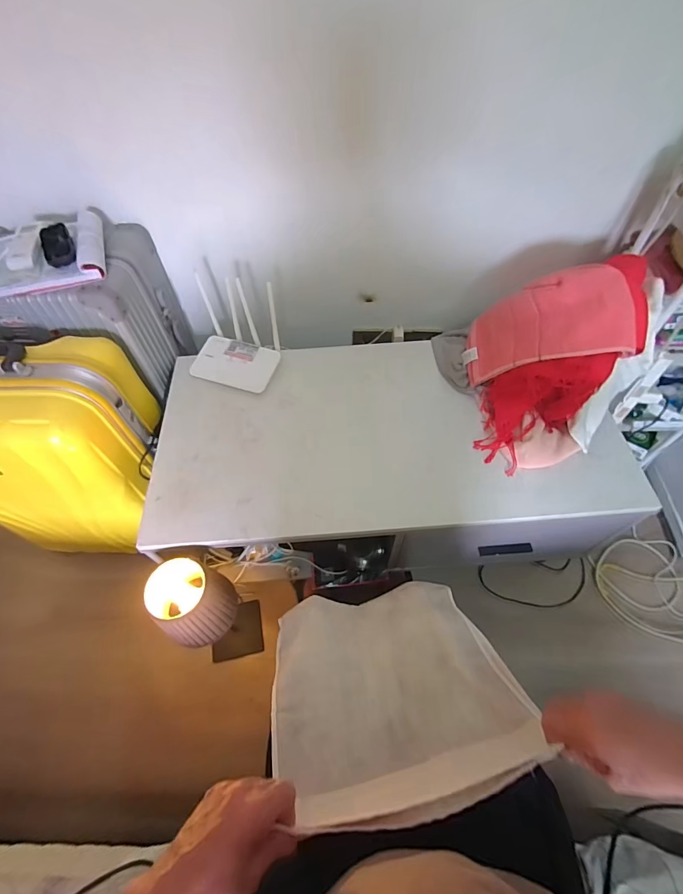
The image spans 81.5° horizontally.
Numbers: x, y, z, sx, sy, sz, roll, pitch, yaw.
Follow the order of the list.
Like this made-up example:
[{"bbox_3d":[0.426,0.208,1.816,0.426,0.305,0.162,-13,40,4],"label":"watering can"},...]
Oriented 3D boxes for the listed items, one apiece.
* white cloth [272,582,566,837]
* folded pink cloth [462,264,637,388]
[{"bbox_3d":[0.066,0.330,0.556,0.312,0.062,0.332,-13,20,-7],"label":"white cloth"},{"bbox_3d":[0.403,-0.226,0.796,0.240,0.227,0.164,6,57,4],"label":"folded pink cloth"}]

